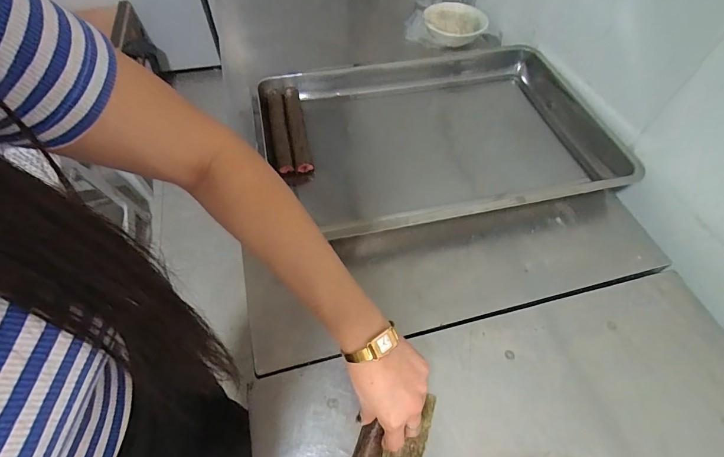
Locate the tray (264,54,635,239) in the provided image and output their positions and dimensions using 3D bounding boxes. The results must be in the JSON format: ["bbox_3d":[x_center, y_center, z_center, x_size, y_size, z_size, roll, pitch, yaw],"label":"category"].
[{"bbox_3d":[0.123,-0.168,0.635,0.563,0.064,0.394,-9,57,-7],"label":"tray"}]

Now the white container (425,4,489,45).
[{"bbox_3d":[0.199,-0.438,0.790,0.133,0.041,0.117,13,57,8],"label":"white container"}]

